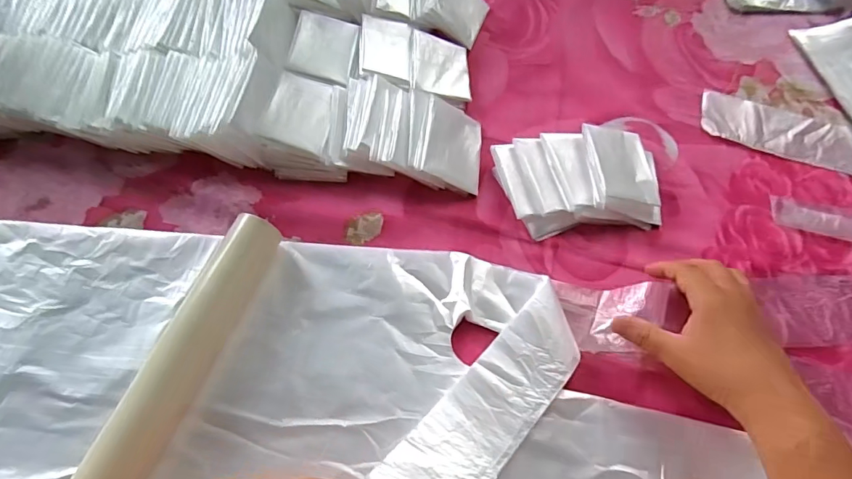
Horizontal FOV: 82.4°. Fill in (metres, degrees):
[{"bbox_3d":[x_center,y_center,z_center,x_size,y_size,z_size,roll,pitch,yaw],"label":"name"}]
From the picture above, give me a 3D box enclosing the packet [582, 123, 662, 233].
[{"bbox_3d":[0.182,-0.062,0.453,0.071,0.016,0.091,9,62,-16],"label":"packet"}]

